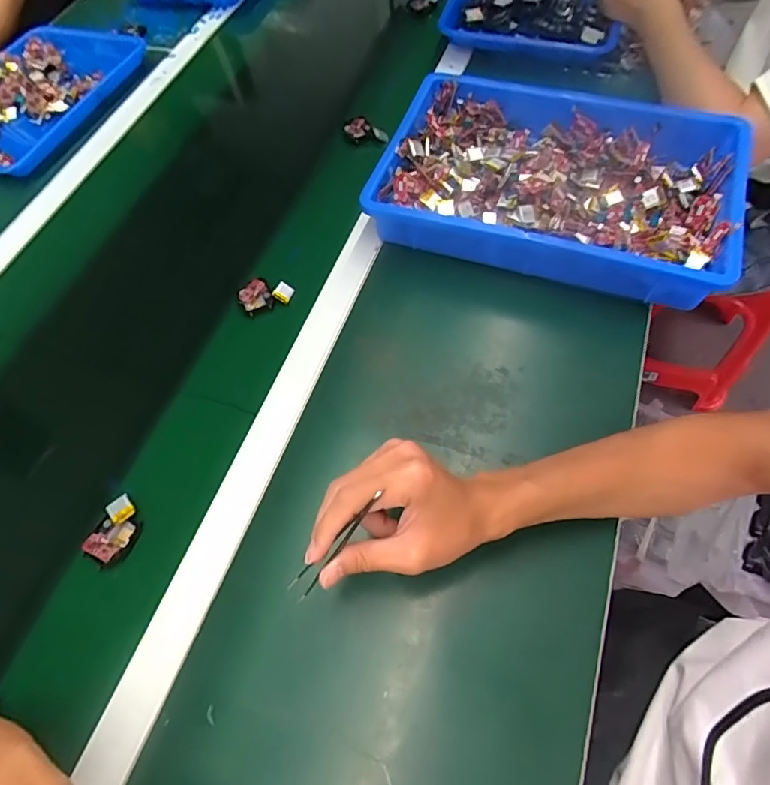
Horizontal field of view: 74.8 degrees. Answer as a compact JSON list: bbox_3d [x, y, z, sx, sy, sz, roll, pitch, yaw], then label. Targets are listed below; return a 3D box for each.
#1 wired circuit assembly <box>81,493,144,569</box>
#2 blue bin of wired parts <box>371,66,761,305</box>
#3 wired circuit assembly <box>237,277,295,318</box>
[{"bbox_3d":[-0.238,0.122,0.444,0.037,0.013,0.055,24,65,18],"label":"wired circuit assembly"},{"bbox_3d":[0.192,-0.237,0.578,0.379,0.076,0.254,14,62,13],"label":"blue bin of wired parts"},{"bbox_3d":[-0.135,-0.112,0.562,0.055,0.013,0.044,-33,62,-13],"label":"wired circuit assembly"}]

